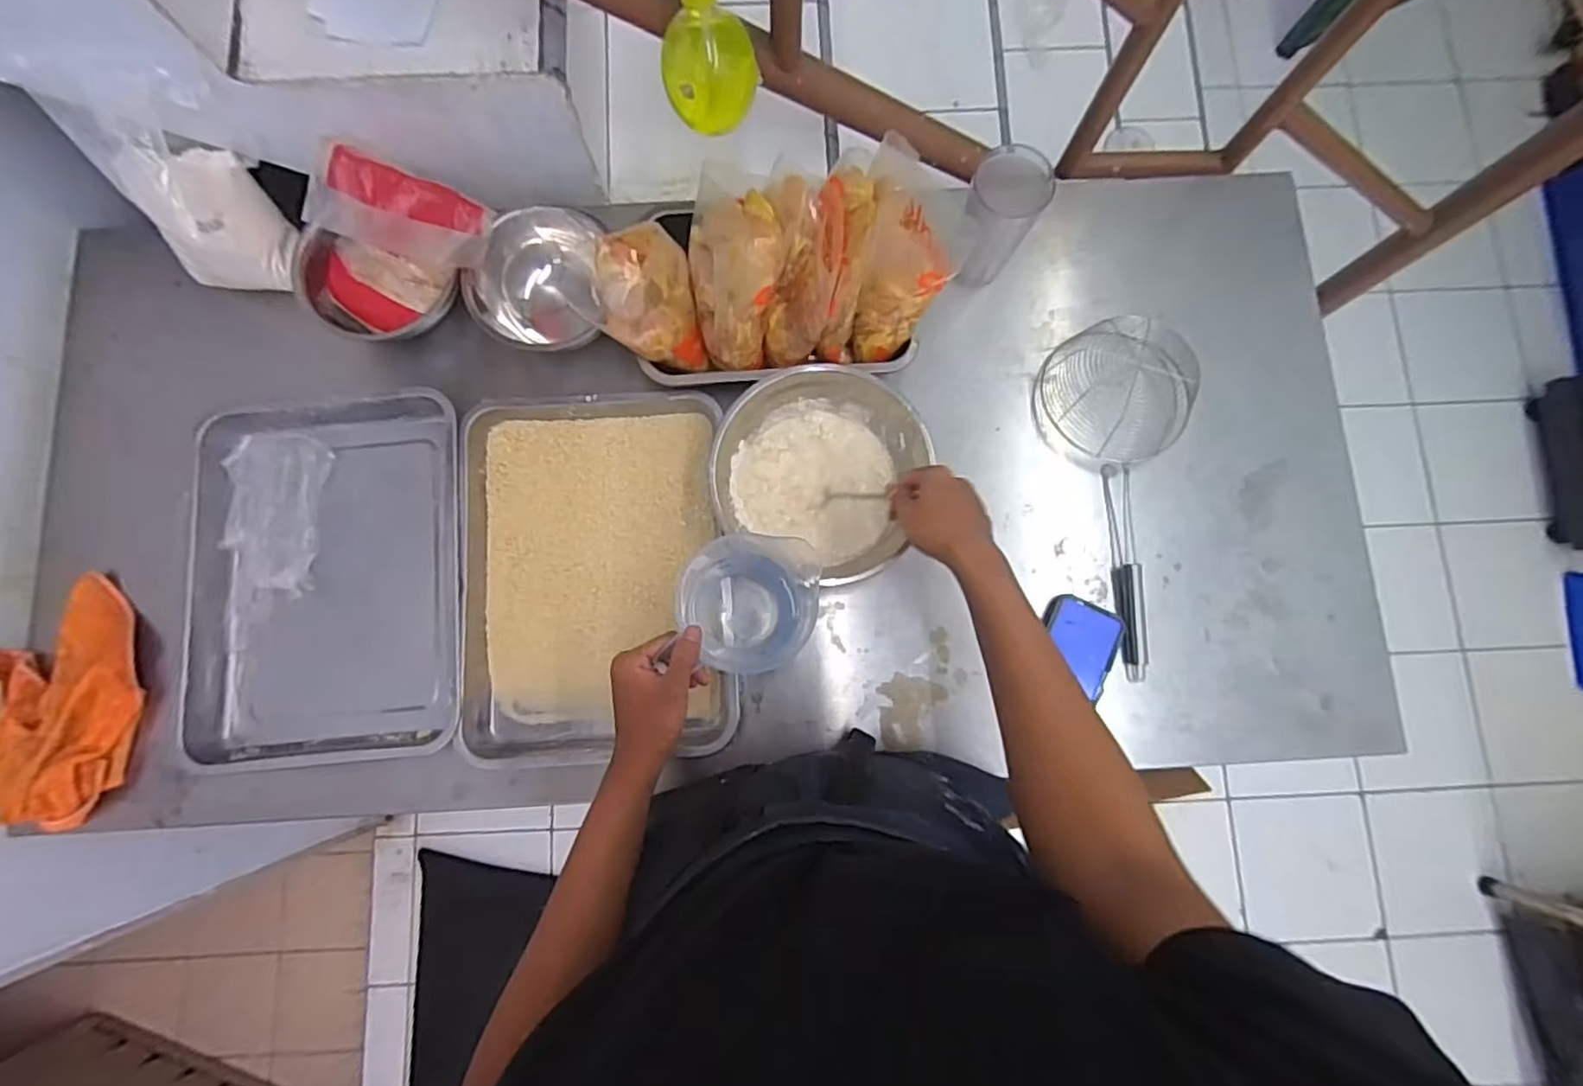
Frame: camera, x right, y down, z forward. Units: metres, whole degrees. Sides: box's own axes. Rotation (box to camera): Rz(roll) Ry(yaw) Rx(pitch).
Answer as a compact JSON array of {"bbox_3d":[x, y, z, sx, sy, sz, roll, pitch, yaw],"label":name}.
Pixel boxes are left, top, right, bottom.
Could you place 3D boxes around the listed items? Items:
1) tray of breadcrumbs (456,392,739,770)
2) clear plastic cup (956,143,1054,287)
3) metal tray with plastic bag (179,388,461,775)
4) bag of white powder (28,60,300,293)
[{"bbox_3d":[-0.212,0.033,0.730,0.276,0.045,0.391,-4,83,-1],"label":"tray of breadcrumbs"},{"bbox_3d":[0.222,-0.352,0.740,0.076,0.163,0.068,25,84,2],"label":"clear plastic cup"},{"bbox_3d":[-0.495,0.038,0.739,0.286,0.073,0.386,-3,83,-1],"label":"metal tray with plastic bag"},{"bbox_3d":[-0.623,-0.364,0.682,0.140,0.209,0.047,-5,50,-5],"label":"bag of white powder"}]

